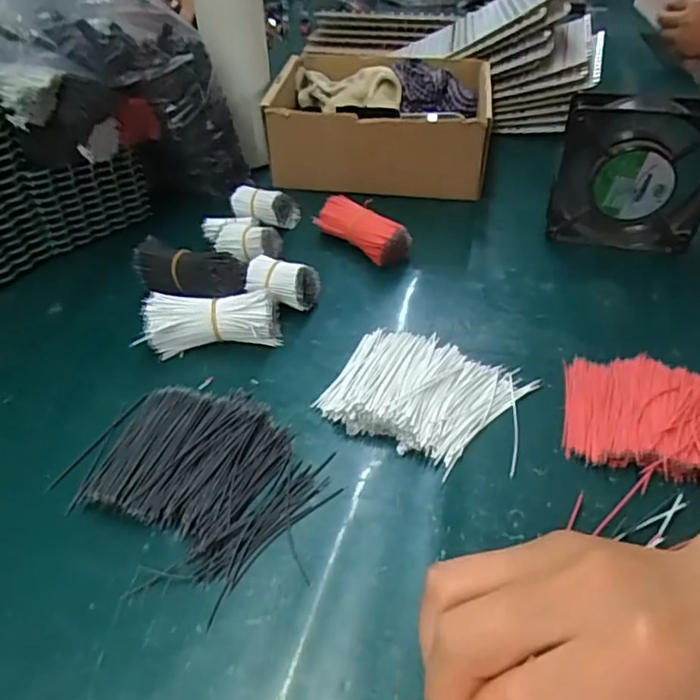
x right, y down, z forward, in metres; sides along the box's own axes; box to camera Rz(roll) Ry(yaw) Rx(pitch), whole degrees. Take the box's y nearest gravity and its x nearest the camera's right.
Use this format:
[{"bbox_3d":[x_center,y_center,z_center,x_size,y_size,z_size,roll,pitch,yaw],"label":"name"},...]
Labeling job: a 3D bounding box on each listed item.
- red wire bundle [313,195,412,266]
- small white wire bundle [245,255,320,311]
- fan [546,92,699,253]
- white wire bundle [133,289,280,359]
[{"bbox_3d":[0.012,-0.106,0.520,0.089,0.039,0.030,30,48,30],"label":"red wire bundle"},{"bbox_3d":[-0.052,-0.050,0.454,0.051,0.034,0.028,7,41,8],"label":"small white wire bundle"},{"bbox_3d":[0.237,-0.142,0.496,0.122,0.131,0.034,6,40,6],"label":"fan"},{"bbox_3d":[-0.097,-0.022,0.423,0.092,0.035,0.038,-7,41,-8],"label":"white wire bundle"}]

